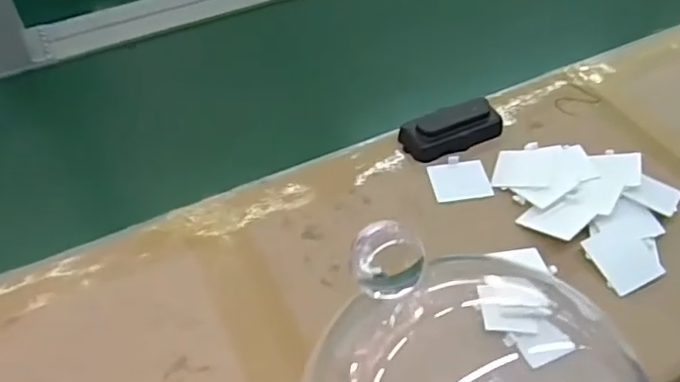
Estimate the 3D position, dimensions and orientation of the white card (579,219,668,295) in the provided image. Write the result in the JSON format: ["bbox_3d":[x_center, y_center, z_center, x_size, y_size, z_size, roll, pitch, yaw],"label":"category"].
[{"bbox_3d":[0.251,0.057,0.524,0.058,0.004,0.056,-23,60,-10],"label":"white card"}]

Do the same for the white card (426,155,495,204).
[{"bbox_3d":[0.120,-0.014,0.600,0.056,0.004,0.053,-6,50,-4],"label":"white card"}]

